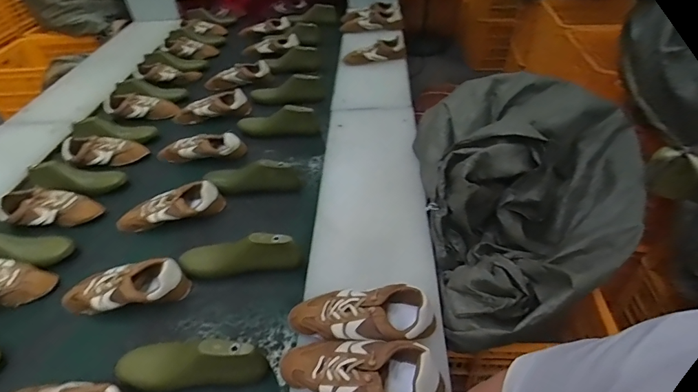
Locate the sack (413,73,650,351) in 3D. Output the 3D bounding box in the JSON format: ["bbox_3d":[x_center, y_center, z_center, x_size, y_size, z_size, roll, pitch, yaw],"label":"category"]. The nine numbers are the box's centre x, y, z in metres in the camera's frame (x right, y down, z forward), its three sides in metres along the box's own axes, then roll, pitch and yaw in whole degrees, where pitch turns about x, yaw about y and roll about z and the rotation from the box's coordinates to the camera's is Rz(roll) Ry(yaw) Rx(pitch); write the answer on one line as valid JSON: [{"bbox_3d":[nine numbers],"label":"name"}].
[{"bbox_3d":[0.372,-0.004,0.799,0.416,0.248,0.480,-2,43,2],"label":"sack"}]

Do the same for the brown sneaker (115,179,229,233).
[{"bbox_3d":[-0.427,0.029,0.958,0.247,0.072,0.087,-12,43,-9],"label":"brown sneaker"}]

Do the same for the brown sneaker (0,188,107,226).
[{"bbox_3d":[-0.736,0.034,0.989,0.211,0.068,0.087,2,43,6],"label":"brown sneaker"}]

